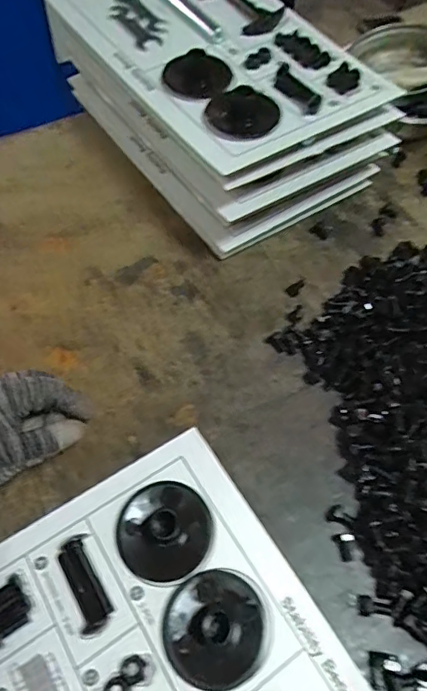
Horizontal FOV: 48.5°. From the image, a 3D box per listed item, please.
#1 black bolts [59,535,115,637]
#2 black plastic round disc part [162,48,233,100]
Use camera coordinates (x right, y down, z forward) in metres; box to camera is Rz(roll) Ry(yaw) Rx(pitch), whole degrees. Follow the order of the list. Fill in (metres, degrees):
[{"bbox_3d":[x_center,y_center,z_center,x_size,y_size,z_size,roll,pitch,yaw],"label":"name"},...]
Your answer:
[{"bbox_3d":[-0.093,0.171,0.341,0.023,0.009,0.064,-21,61,-13],"label":"black bolts"},{"bbox_3d":[-0.016,-0.279,0.485,0.068,0.016,0.065,1,59,-1],"label":"black plastic round disc part"}]

